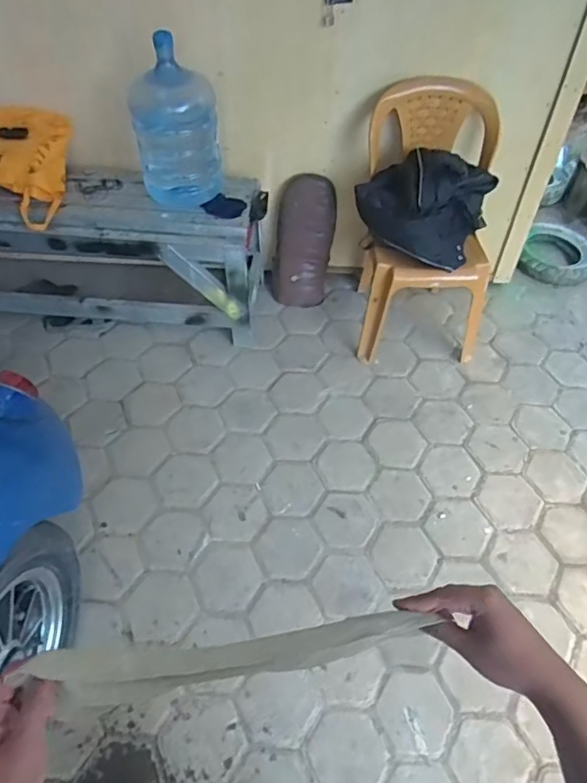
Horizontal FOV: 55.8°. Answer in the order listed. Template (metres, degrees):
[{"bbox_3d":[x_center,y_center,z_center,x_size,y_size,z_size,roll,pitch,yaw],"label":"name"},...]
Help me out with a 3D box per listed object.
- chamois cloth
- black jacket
[{"bbox_3d":[-0.036,0.239,0.508,0.350,0.030,0.042,-2,51,-16],"label":"chamois cloth"},{"bbox_3d":[0.434,-0.631,1.839,0.370,0.263,0.299,26,54,19],"label":"black jacket"}]

